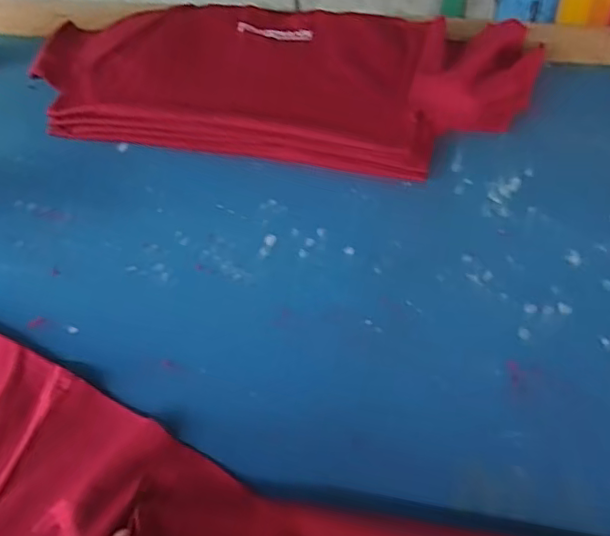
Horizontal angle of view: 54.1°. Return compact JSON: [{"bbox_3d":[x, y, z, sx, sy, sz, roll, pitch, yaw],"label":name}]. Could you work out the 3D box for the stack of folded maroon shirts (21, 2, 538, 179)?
[{"bbox_3d":[-0.064,-0.302,0.935,0.774,0.049,0.354,9,49,14],"label":"stack of folded maroon shirts"}]

